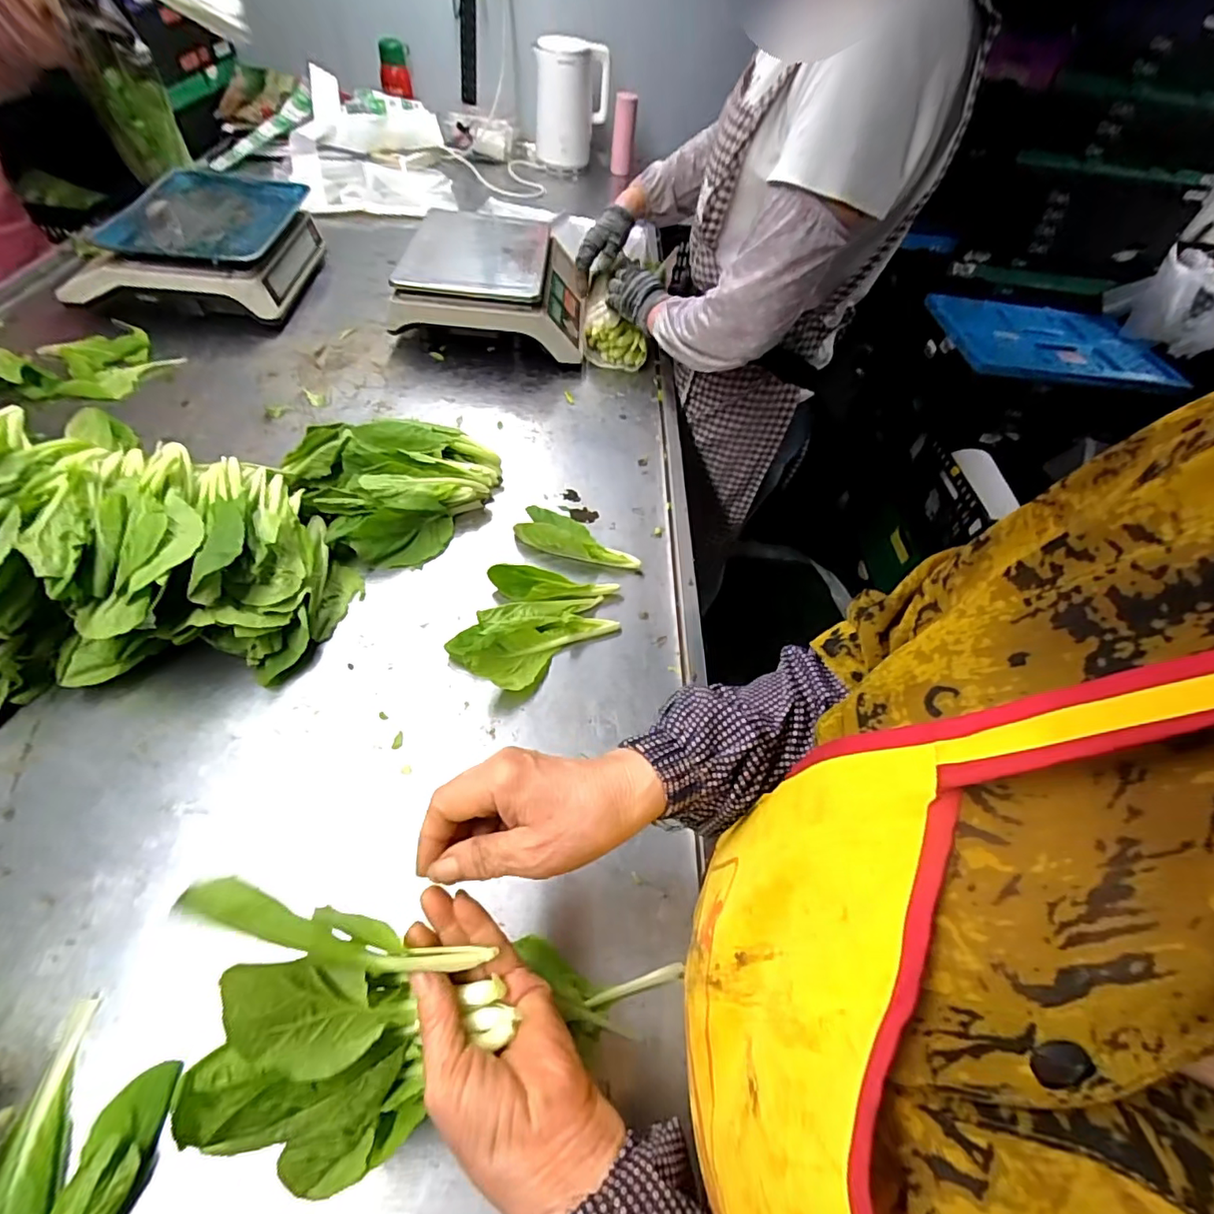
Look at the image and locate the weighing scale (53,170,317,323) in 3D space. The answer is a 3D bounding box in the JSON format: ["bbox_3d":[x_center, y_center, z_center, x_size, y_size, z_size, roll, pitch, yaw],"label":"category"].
[{"bbox_3d":[-0.715,-0.651,0.993,0.330,0.117,0.376,3,51,-8],"label":"weighing scale"}]

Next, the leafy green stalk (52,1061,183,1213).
[{"bbox_3d":[-0.288,0.338,0.306,0.033,0.022,0.126,7,51,1],"label":"leafy green stalk"}]

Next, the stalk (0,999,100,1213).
[{"bbox_3d":[-0.335,0.317,0.319,0.053,0.019,0.141,-1,51,-6],"label":"stalk"}]

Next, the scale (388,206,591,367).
[{"bbox_3d":[-0.190,-0.581,0.985,0.308,0.111,0.347,6,51,-5],"label":"scale"}]

